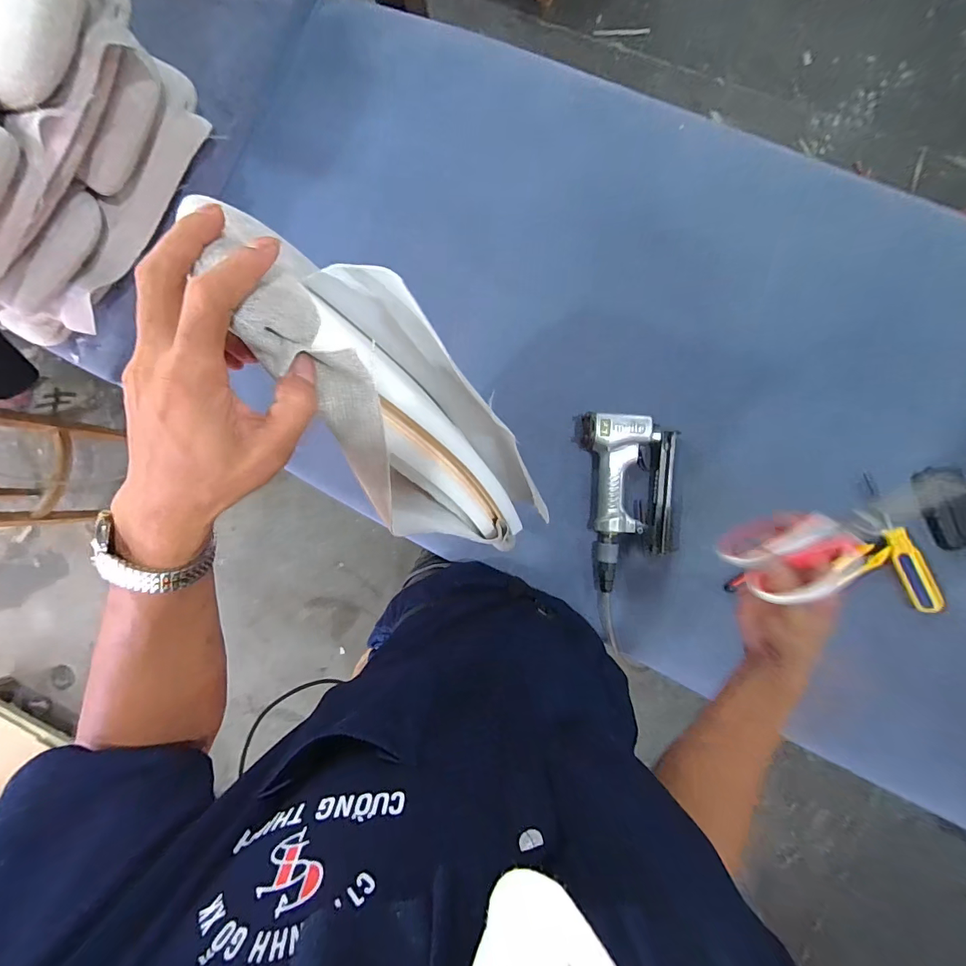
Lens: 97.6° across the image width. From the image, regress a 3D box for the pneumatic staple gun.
[{"bbox_3d":[0.197,0.028,0.599,0.133,0.036,0.244,4,89,6],"label":"pneumatic staple gun"}]

